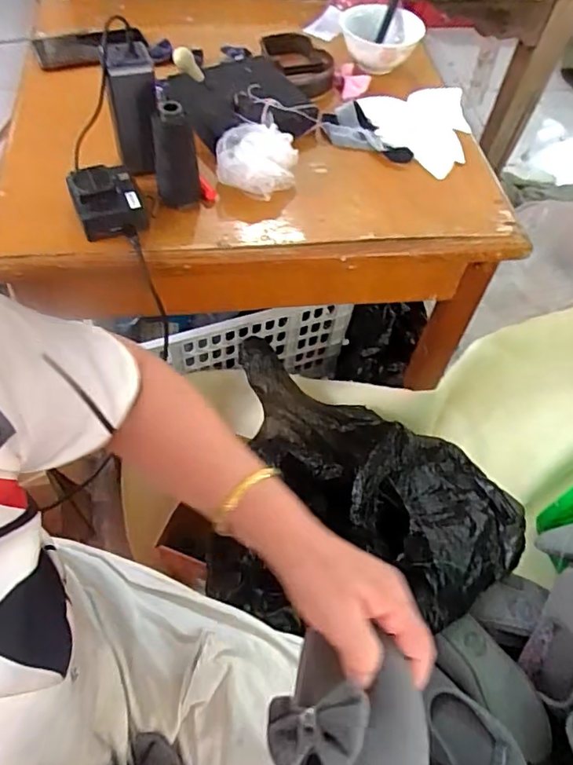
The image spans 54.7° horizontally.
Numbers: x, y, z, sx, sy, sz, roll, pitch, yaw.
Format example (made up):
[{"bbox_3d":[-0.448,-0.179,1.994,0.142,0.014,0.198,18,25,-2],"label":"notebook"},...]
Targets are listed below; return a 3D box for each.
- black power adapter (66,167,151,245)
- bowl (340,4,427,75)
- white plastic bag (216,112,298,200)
[{"bbox_3d":[-0.193,-0.196,0.602,0.069,0.045,0.074,-19,60,-17],"label":"black power adapter"},{"bbox_3d":[0.142,-0.510,0.826,0.117,0.053,0.117,2,56,-4],"label":"bowl"},{"bbox_3d":[-0.035,-0.270,0.658,0.094,0.047,0.098,2,56,-4],"label":"white plastic bag"}]

